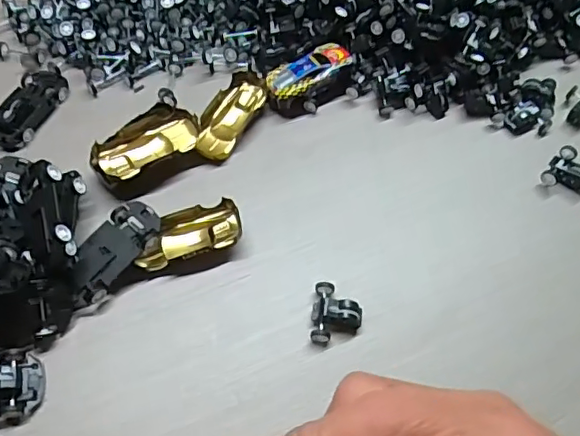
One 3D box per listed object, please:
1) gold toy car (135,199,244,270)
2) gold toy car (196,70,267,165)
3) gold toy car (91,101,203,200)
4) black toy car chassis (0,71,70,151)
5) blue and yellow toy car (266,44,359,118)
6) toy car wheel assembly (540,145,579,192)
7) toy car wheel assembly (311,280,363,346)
[{"bbox_3d":[-0.057,0.008,0.318,0.058,0.018,0.032,-14,62,-12],"label":"gold toy car"},{"bbox_3d":[-0.039,-0.069,0.368,0.029,0.013,0.069,27,61,11],"label":"gold toy car"},{"bbox_3d":[-0.087,-0.042,0.345,0.068,0.020,0.038,-35,68,-22],"label":"gold toy car"},{"bbox_3d":[-0.171,-0.073,0.363,0.031,0.013,0.065,18,60,6],"label":"black toy car chassis"},{"bbox_3d":[0.016,-0.094,0.380,0.064,0.023,0.035,-24,64,-17],"label":"blue and yellow toy car"},{"bbox_3d":[0.183,-0.030,0.366,0.027,0.016,0.033,34,63,15],"label":"toy car wheel assembly"},{"bbox_3d":[0.026,0.050,0.301,0.027,0.012,0.033,4,59,-2],"label":"toy car wheel assembly"}]

